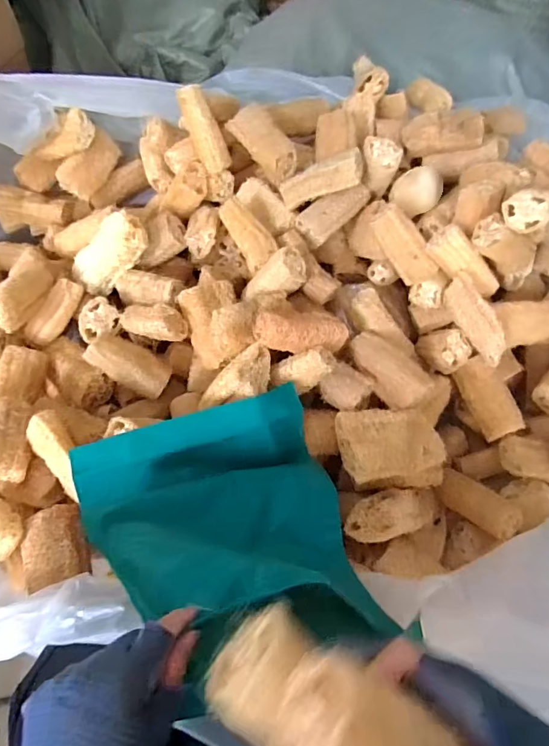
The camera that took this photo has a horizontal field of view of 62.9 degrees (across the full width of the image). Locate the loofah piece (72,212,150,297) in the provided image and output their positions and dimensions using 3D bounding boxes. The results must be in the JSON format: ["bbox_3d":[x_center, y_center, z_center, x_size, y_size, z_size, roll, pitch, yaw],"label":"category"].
[{"bbox_3d":[-0.250,-0.182,0.683,0.060,0.133,0.050,22,40,-44],"label":"loofah piece"}]

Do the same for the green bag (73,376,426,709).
[{"bbox_3d":[-0.043,0.142,0.433,0.255,0.133,0.279,-16,58,-15],"label":"green bag"}]

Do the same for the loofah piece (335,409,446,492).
[{"bbox_3d":[0.143,0.093,0.563,0.131,0.053,0.091,-4,55,-7],"label":"loofah piece"}]

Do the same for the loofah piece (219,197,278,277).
[{"bbox_3d":[-0.038,-0.205,0.657,0.044,0.044,0.109,-30,85,-22],"label":"loofah piece"}]

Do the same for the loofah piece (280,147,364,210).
[{"bbox_3d":[0.069,-0.286,0.660,0.123,0.035,0.050,-16,52,21],"label":"loofah piece"}]

